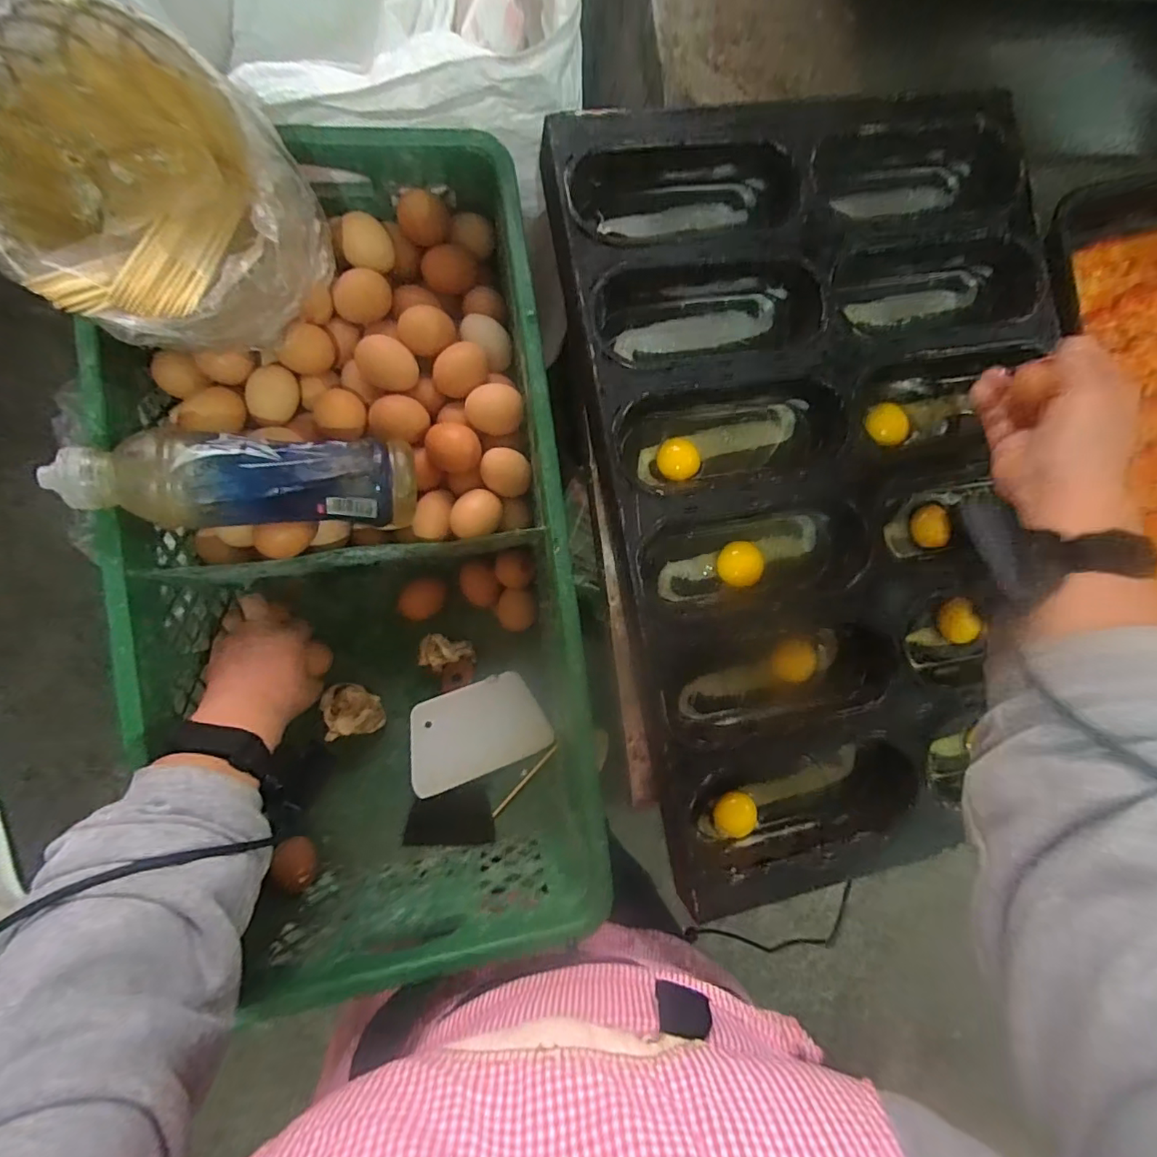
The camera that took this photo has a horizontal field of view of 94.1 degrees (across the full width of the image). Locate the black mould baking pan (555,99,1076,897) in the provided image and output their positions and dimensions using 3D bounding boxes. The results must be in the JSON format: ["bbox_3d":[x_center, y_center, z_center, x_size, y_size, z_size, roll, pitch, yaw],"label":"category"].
[{"bbox_3d":[0.195,-0.078,0.439,0.360,0.054,0.592,-10,90,-9],"label":"black mould baking pan"}]

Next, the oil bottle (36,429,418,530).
[{"bbox_3d":[-0.241,-0.069,0.400,0.228,0.072,0.067,-3,89,-22],"label":"oil bottle"}]

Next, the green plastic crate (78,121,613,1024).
[{"bbox_3d":[-0.184,-0.023,0.484,0.320,0.181,0.638,-7,89,-9],"label":"green plastic crate"}]

